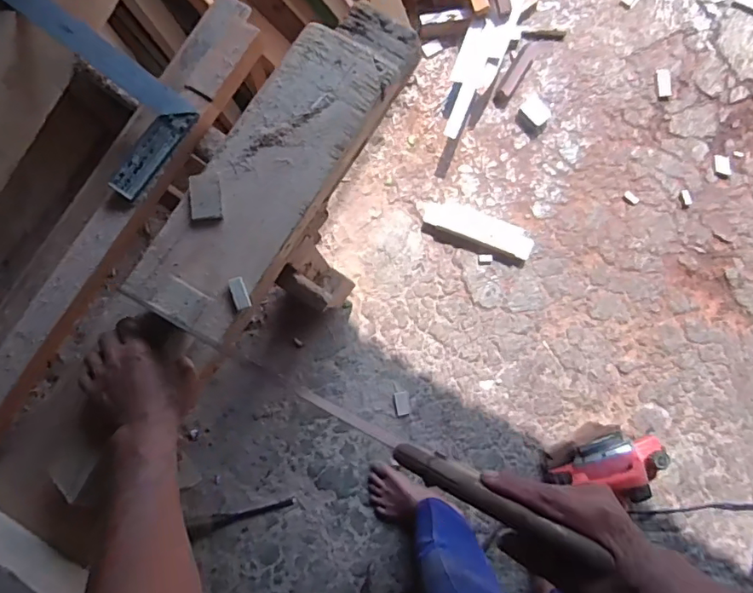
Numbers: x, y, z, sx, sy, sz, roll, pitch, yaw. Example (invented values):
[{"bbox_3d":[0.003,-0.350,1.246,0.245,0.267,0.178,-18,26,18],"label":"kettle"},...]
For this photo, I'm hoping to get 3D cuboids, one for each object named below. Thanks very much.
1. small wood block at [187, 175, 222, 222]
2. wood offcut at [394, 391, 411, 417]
[{"bbox_3d":[-0.208,-0.121,0.634,0.038,0.004,0.059,-7,79,-1],"label":"small wood block"},{"bbox_3d":[0.065,0.263,1.281,0.037,0.004,0.056,-10,79,-1],"label":"wood offcut"}]

